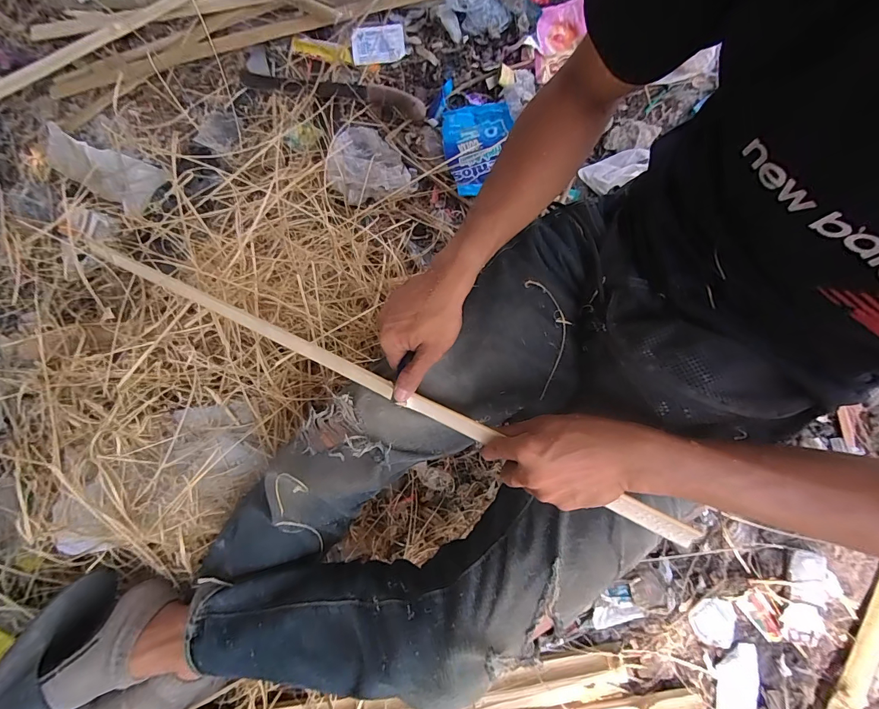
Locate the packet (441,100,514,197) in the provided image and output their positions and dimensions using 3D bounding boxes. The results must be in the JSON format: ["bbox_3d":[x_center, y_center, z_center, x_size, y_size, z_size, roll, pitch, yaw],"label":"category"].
[{"bbox_3d":[0.078,-0.406,0.758,0.132,0.027,0.183,-7,81,1],"label":"packet"}]

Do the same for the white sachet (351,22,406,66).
[{"bbox_3d":[-0.127,-0.644,0.795,0.108,0.010,0.074,-9,98,0],"label":"white sachet"}]

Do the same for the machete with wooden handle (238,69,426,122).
[{"bbox_3d":[-0.223,-0.545,0.786,0.403,0.031,0.052,14,82,5],"label":"machete with wooden handle"}]

